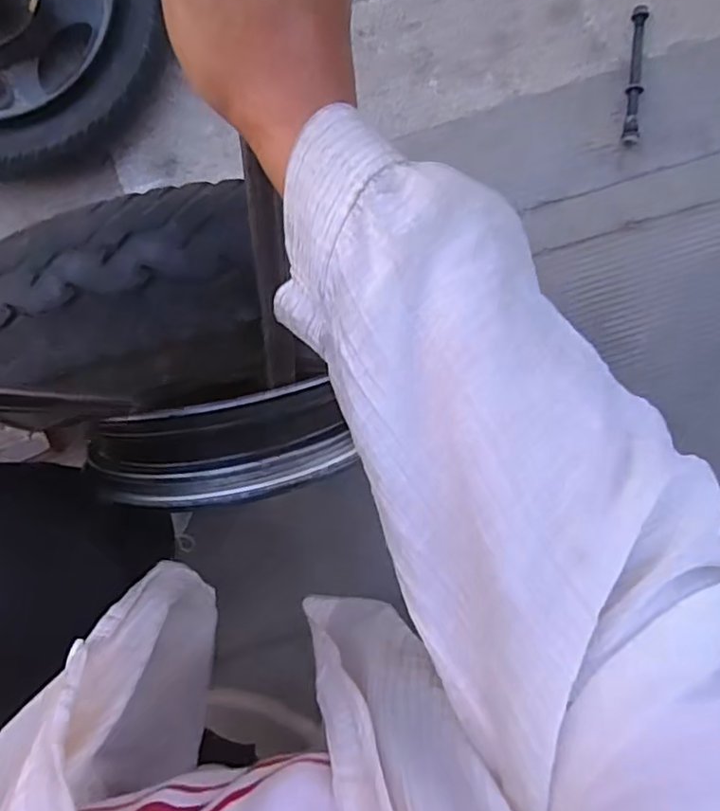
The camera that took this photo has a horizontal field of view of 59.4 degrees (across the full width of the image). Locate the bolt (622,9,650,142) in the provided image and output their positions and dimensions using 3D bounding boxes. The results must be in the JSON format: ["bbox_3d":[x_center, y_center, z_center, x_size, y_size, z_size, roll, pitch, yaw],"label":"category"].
[{"bbox_3d":[0.300,-0.360,0.687,0.017,0.017,0.145,4,93,-1],"label":"bolt"}]

